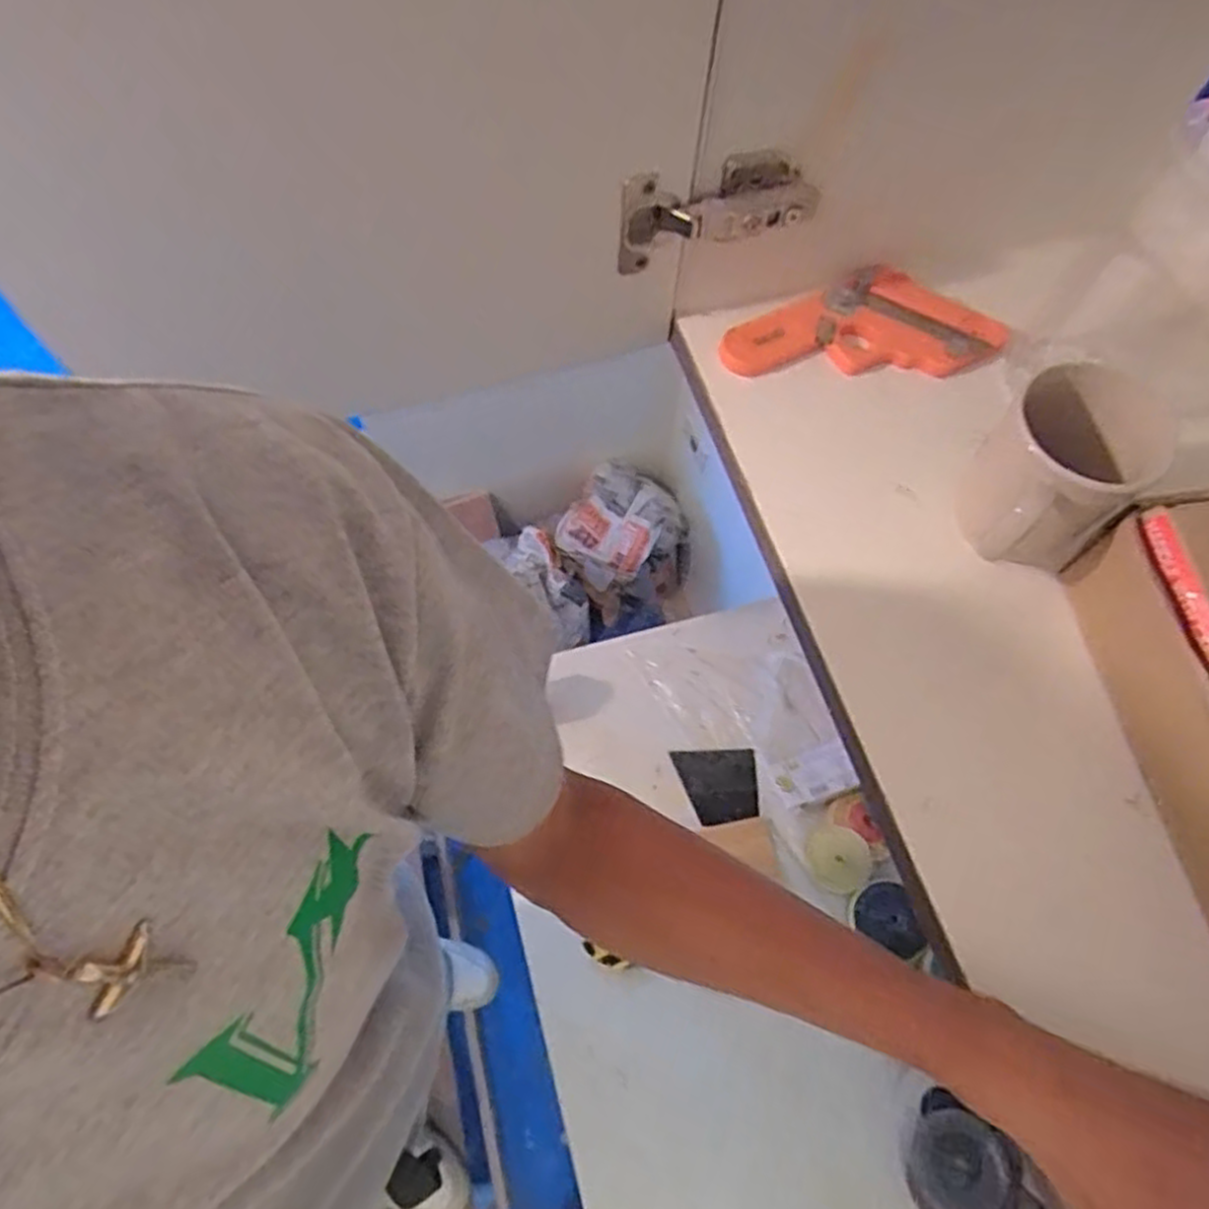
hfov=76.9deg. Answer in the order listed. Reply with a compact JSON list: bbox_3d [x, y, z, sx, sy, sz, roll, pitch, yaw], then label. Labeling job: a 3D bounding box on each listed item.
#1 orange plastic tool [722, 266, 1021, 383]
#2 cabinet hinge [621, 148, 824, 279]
[{"bbox_3d":[0.170,-0.192,0.512,0.189,0.020,0.082,-4,65,-5],"label":"orange plastic tool"},{"bbox_3d":[0.066,-0.225,0.442,0.114,0.053,0.035,-21,67,-12],"label":"cabinet hinge"}]

